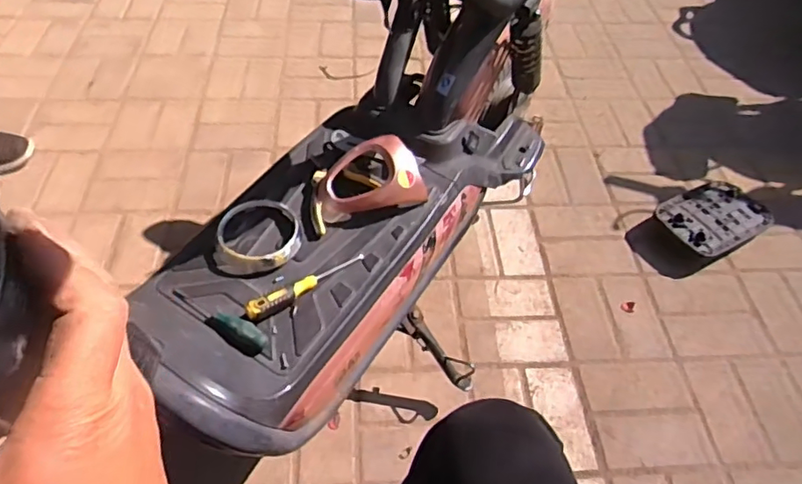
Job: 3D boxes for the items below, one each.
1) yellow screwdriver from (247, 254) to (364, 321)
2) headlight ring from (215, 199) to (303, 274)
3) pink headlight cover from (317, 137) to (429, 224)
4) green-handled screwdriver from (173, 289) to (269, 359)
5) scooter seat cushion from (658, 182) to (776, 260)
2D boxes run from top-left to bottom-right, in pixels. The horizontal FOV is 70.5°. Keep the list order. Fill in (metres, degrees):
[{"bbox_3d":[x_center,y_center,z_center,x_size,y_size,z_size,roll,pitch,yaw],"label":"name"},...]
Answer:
[{"bbox_3d":[-0.117,0.053,0.717,0.163,0.025,0.023,-27,57,-24],"label":"yellow screwdriver"},{"bbox_3d":[-0.188,-0.010,0.762,0.109,0.024,0.111,2,50,-3],"label":"headlight ring"},{"bbox_3d":[-0.043,-0.090,0.796,0.148,0.074,0.092,-11,52,-13],"label":"pink headlight cover"},{"bbox_3d":[-0.222,0.092,0.687,0.144,0.024,0.031,30,55,19],"label":"green-handled screwdriver"},{"bbox_3d":[0.686,-0.057,1.241,0.264,0.033,0.165,-19,57,-17],"label":"scooter seat cushion"}]

